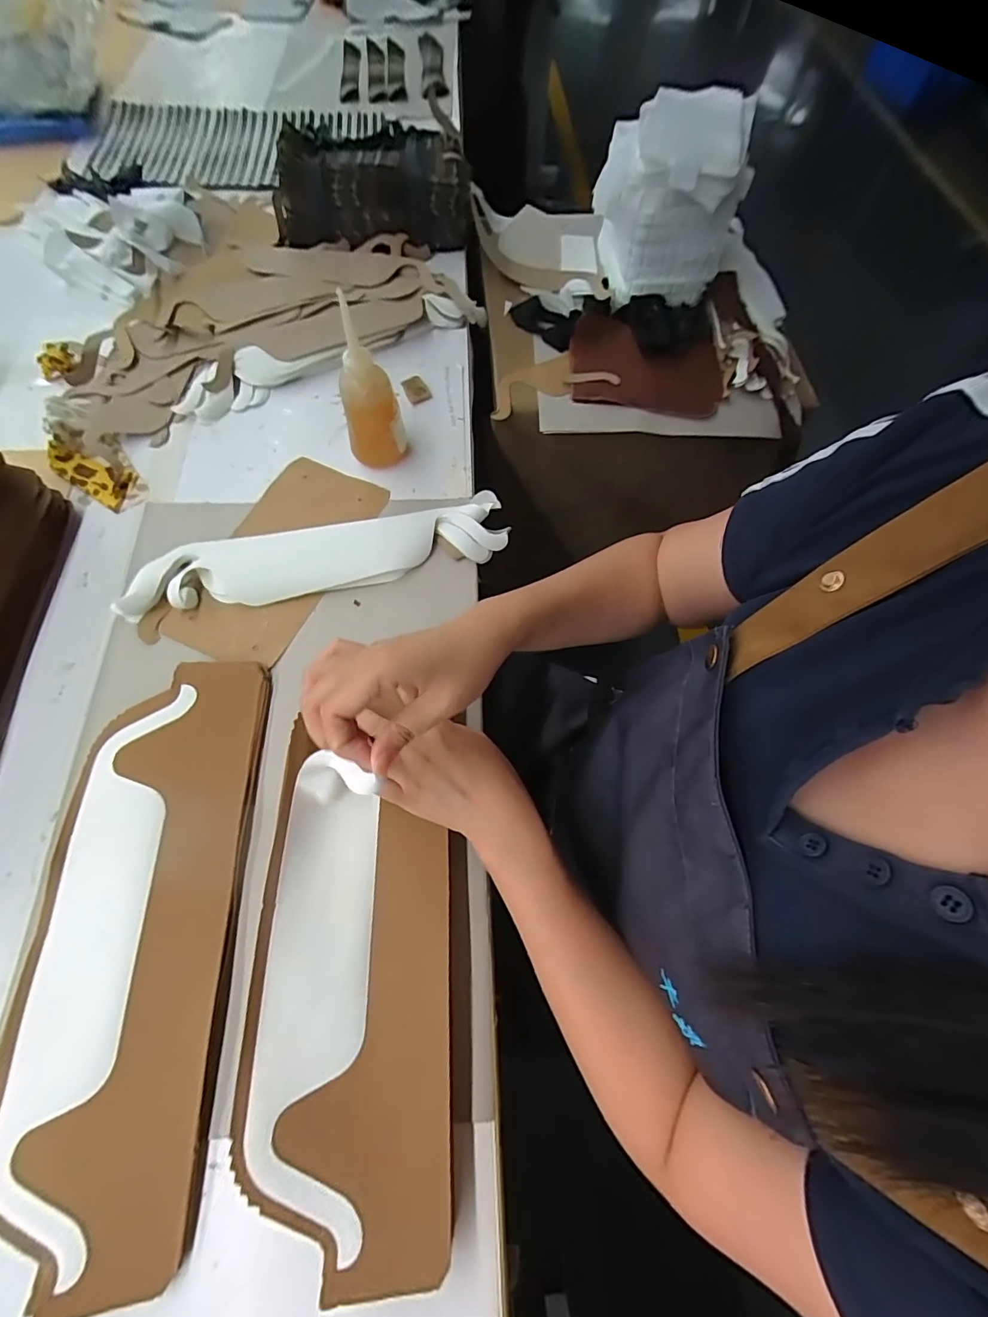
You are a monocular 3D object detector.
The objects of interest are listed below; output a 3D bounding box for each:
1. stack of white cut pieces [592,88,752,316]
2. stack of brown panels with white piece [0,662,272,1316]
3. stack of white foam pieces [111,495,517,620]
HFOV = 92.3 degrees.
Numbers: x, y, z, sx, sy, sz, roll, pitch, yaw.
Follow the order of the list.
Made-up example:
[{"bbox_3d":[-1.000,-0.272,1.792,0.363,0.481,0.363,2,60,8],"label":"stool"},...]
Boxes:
[{"bbox_3d":[0.247,-0.659,0.689,0.191,0.169,0.241,14,68,3],"label":"stack of white cut pieces"},{"bbox_3d":[-0.279,0.200,0.366,0.139,0.020,0.409,-1,67,-3],"label":"stack of brown panels with white piece"},{"bbox_3d":[-0.177,-0.109,0.495,0.381,0.025,0.082,-15,68,-8],"label":"stack of white foam pieces"}]

